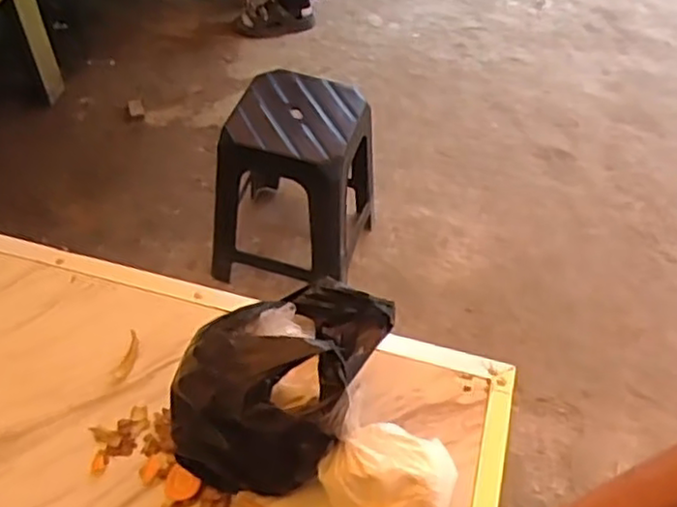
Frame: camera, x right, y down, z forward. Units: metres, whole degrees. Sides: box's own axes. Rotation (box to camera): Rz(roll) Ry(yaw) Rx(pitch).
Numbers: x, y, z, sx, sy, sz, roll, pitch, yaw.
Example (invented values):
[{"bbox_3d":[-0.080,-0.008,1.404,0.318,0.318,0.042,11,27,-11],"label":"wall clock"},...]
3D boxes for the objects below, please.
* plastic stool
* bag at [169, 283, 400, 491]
[{"bbox_3d":[-0.100,-0.153,1.619,0.314,0.456,0.327,16,53,9],"label":"plastic stool"},{"bbox_3d":[-0.053,0.115,0.652,0.152,0.185,0.180,16,53,9],"label":"bag"}]

